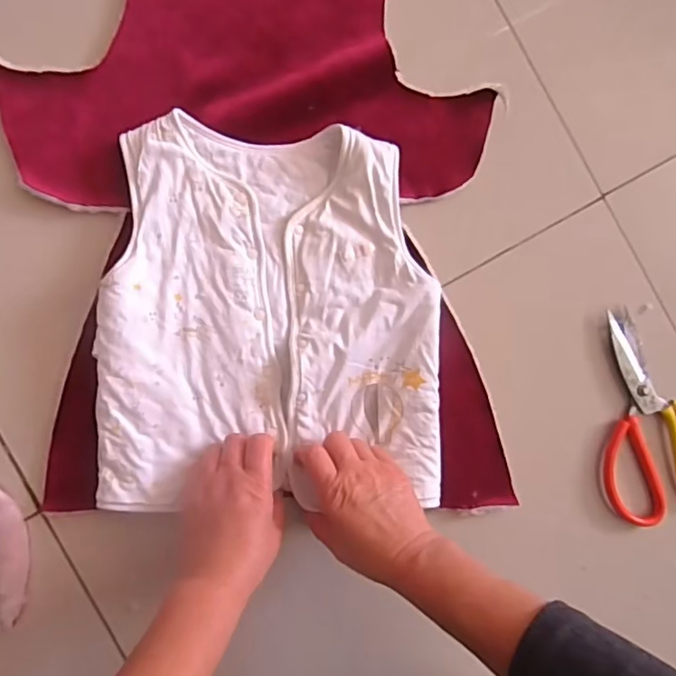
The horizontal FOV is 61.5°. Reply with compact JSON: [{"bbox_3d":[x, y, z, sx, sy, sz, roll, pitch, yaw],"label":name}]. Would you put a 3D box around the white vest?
[{"bbox_3d":[-0.055,-0.020,0.489,0.282,0.024,0.310,0,87,-6],"label":"white vest"}]

